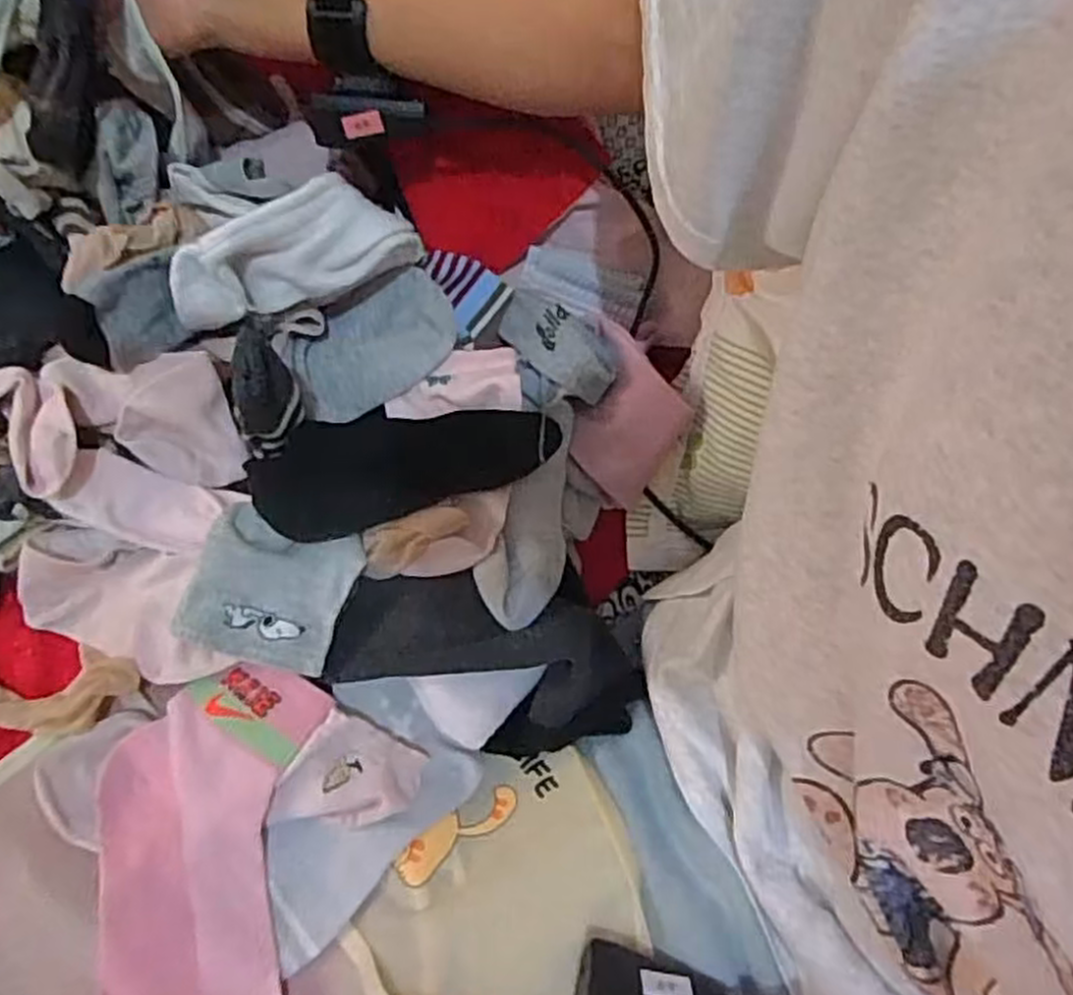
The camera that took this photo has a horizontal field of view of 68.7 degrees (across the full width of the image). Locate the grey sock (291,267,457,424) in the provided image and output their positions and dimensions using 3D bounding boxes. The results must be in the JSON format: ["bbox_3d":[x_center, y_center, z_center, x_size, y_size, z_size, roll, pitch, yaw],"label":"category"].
[{"bbox_3d":[-0.109,-0.102,0.525,0.111,0.018,0.077,-24,85,-6],"label":"grey sock"}]

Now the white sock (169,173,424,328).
[{"bbox_3d":[-0.145,-0.146,0.465,0.140,0.062,0.028,-24,43,-5],"label":"white sock"}]

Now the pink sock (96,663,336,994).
[{"bbox_3d":[-0.174,0.198,0.404,0.109,0.021,0.212,-2,65,-2],"label":"pink sock"}]

